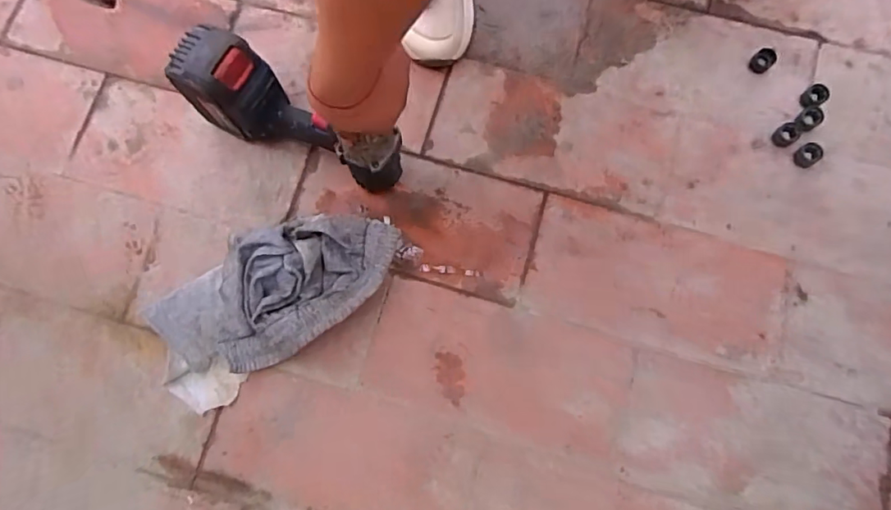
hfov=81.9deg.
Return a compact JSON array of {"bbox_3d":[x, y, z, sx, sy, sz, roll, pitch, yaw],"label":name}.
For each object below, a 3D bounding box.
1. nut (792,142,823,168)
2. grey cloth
[{"bbox_3d":[0.444,-0.122,0.629,0.027,0.024,0.025,0,78,2],"label":"nut"},{"bbox_3d":[-0.203,0.042,0.600,0.313,0.055,0.158,-32,79,-5],"label":"grey cloth"}]

